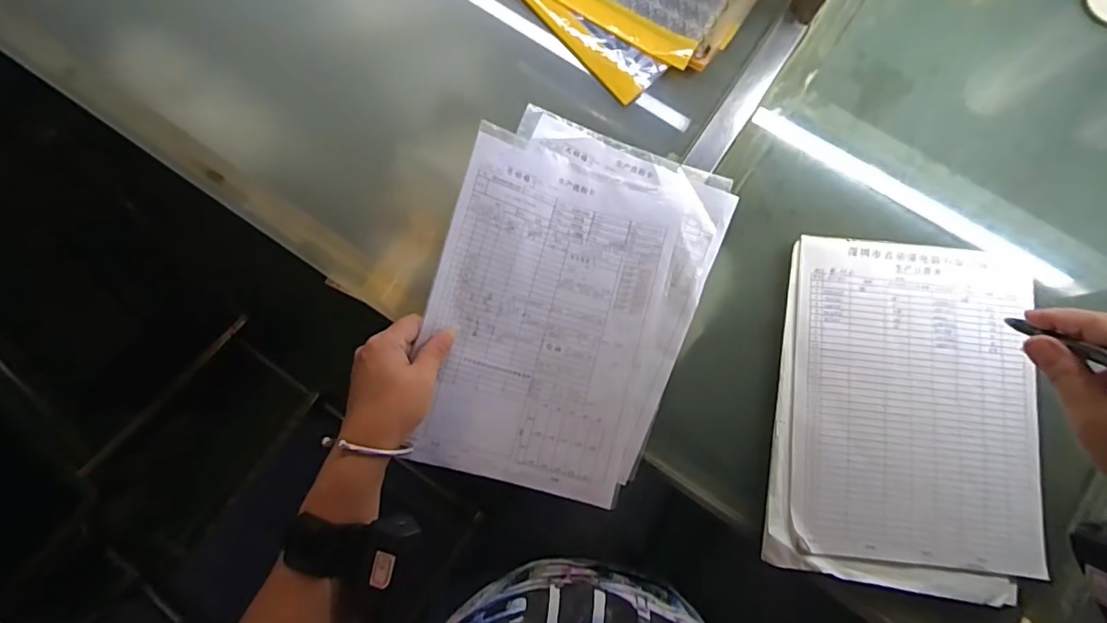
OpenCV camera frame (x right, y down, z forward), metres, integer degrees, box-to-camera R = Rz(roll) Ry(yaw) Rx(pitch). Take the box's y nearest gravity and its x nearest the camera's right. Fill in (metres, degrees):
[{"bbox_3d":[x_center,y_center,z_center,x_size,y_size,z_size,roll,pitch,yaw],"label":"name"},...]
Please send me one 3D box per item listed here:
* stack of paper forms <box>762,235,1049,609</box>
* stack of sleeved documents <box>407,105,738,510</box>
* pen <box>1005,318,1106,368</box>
[{"bbox_3d":[0.328,0.089,0.491,0.236,0.014,0.306,10,81,2],"label":"stack of paper forms"},{"bbox_3d":[0.017,-0.009,0.492,0.234,0.044,0.338,15,81,3],"label":"stack of sleeved documents"},{"bbox_3d":[0.329,0.020,0.345,0.012,0.127,0.007,35,107,5],"label":"pen"}]

